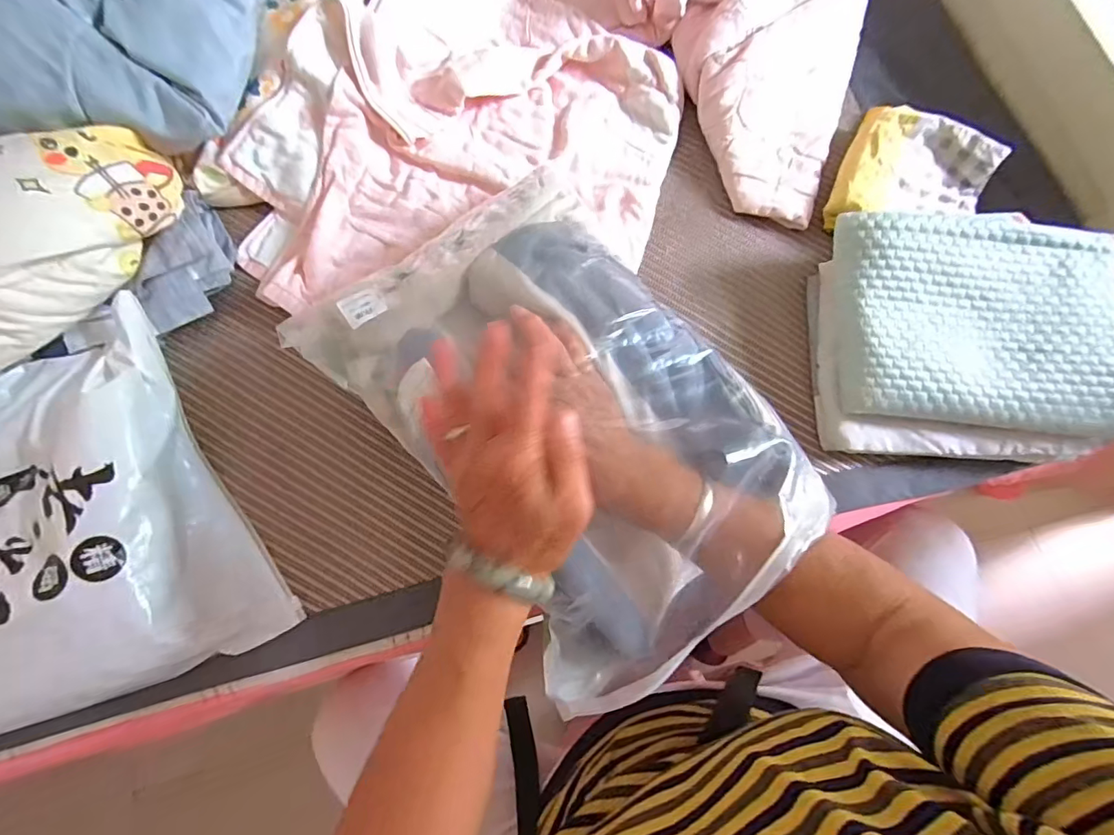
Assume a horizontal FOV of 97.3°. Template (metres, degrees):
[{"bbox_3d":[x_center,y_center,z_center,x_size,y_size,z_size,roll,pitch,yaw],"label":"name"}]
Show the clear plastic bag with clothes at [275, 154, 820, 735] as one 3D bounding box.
[{"bbox_3d":[-0.001,-0.012,0.383,0.259,0.068,0.377,-37,80,-9],"label":"clear plastic bag with clothes"}]

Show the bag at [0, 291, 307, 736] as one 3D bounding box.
[{"bbox_3d":[-0.474,0.125,0.415,0.367,0.109,0.302,-28,78,-8],"label":"bag"}]

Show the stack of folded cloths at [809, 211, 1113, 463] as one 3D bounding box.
[{"bbox_3d":[0.393,-0.076,0.477,0.242,0.098,0.218,1,76,-1],"label":"stack of folded cloths"}]

